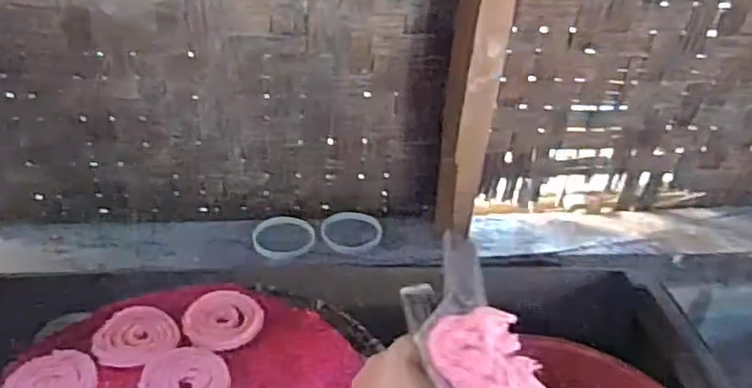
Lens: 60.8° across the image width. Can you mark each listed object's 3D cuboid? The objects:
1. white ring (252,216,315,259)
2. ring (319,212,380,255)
[{"bbox_3d":[-0.136,0.063,0.946,0.091,0.015,0.084,3,36,-2],"label":"white ring"},{"bbox_3d":[-0.036,0.058,0.970,0.090,0.017,0.090,3,36,-2],"label":"ring"}]

